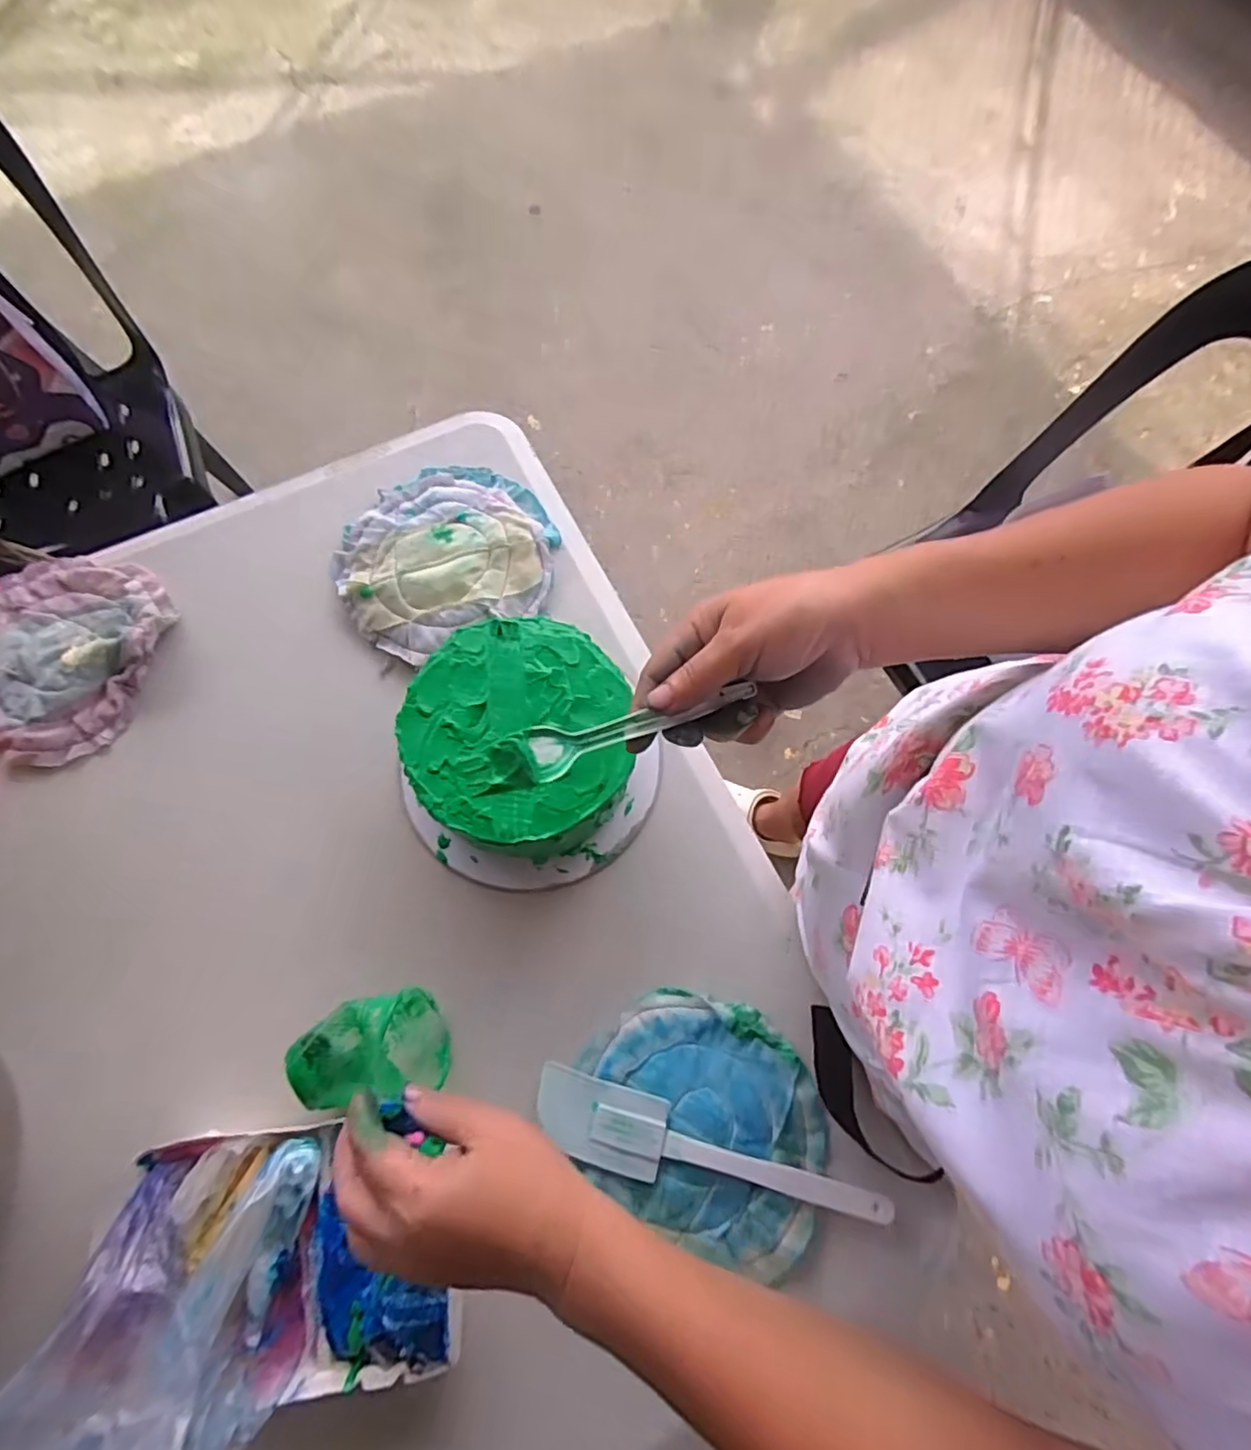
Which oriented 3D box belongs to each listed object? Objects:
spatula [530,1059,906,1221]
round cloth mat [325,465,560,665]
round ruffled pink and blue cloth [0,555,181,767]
[{"bbox_3d":[0.052,0.274,0.402,0.225,0.009,0.046,16,74,3],"label":"spatula"},{"bbox_3d":[-0.149,-0.145,0.526,0.174,0.021,0.152,-25,76,-9],"label":"round cloth mat"},{"bbox_3d":[-0.444,-0.060,0.489,0.150,0.019,0.163,1,73,-2],"label":"round ruffled pink and blue cloth"}]

